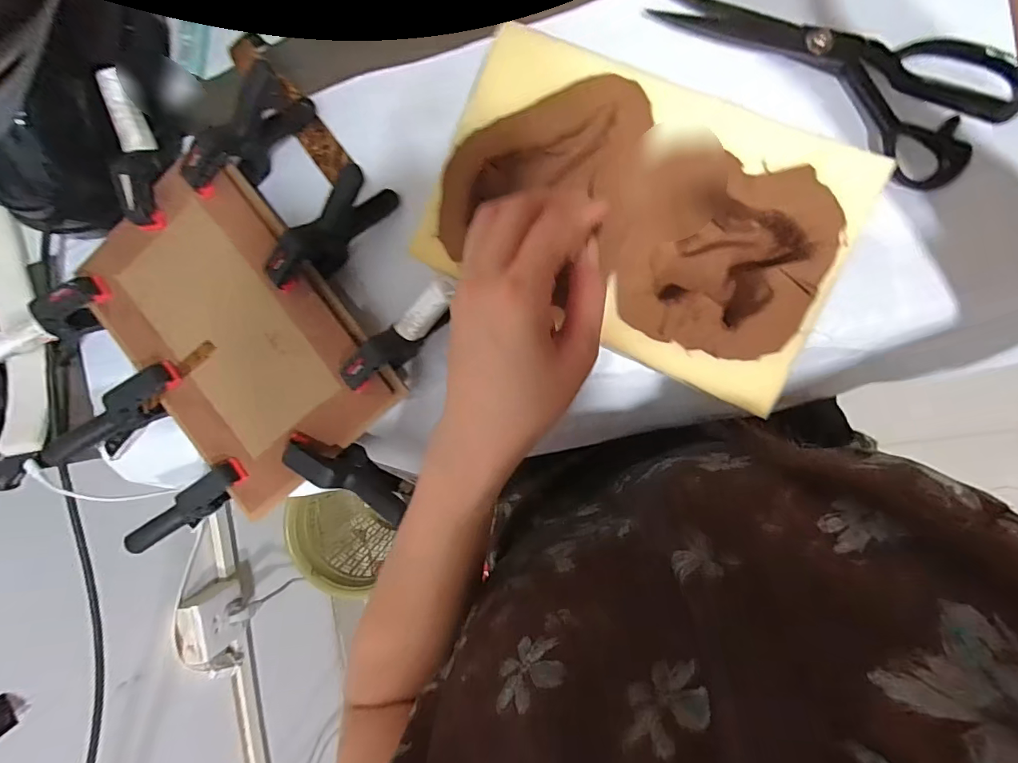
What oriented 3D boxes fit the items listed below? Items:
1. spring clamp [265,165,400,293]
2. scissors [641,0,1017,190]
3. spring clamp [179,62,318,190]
[{"bbox_3d":[-0.133,-0.110,0.351,0.102,0.061,0.019,-45,87,9],"label":"spring clamp"},{"bbox_3d":[0.223,-0.230,0.317,0.235,0.017,0.095,38,98,4],"label":"scissors"},{"bbox_3d":[-0.197,-0.185,0.358,0.022,0.061,0.102,40,99,4],"label":"spring clamp"}]

